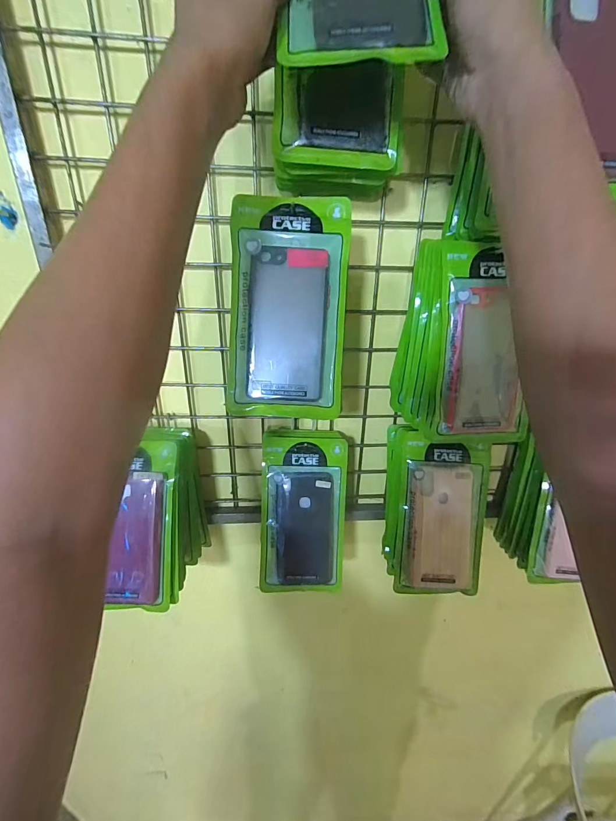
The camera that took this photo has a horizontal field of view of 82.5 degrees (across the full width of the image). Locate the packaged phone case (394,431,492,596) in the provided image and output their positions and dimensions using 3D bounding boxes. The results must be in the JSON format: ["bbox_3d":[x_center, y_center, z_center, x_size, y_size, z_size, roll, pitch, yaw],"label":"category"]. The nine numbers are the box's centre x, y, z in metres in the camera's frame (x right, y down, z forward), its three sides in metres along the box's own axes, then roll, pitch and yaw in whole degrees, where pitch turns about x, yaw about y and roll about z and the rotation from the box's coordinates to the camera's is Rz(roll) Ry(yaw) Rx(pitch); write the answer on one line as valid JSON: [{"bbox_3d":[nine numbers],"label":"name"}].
[{"bbox_3d":[0.174,0.138,0.454,0.112,0.201,0.012,4,3,-2],"label":"packaged phone case"}]

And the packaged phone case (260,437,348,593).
[{"bbox_3d":[-0.006,0.143,0.480,0.114,0.209,0.010,2,3,-4],"label":"packaged phone case"}]

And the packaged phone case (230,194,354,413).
[{"bbox_3d":[-0.019,-0.098,0.337,0.110,0.208,0.012,2,3,-3],"label":"packaged phone case"}]

